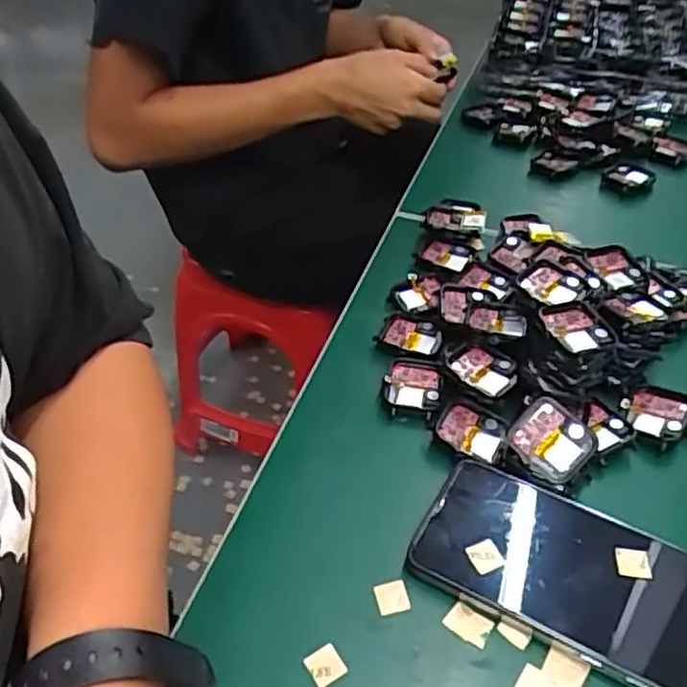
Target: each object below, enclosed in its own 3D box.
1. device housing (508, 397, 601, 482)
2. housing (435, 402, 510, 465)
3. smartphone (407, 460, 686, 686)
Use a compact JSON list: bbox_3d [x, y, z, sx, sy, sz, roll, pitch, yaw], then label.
[{"bbox_3d":[0.117,0.054,0.387,0.043,0.006,0.036,40,98,19],"label":"device housing"},{"bbox_3d":[0.077,0.054,0.413,0.040,0.011,0.033,13,44,12],"label":"housing"},{"bbox_3d":[0.119,0.114,0.343,0.160,0.011,0.079,21,48,23],"label":"smartphone"}]

